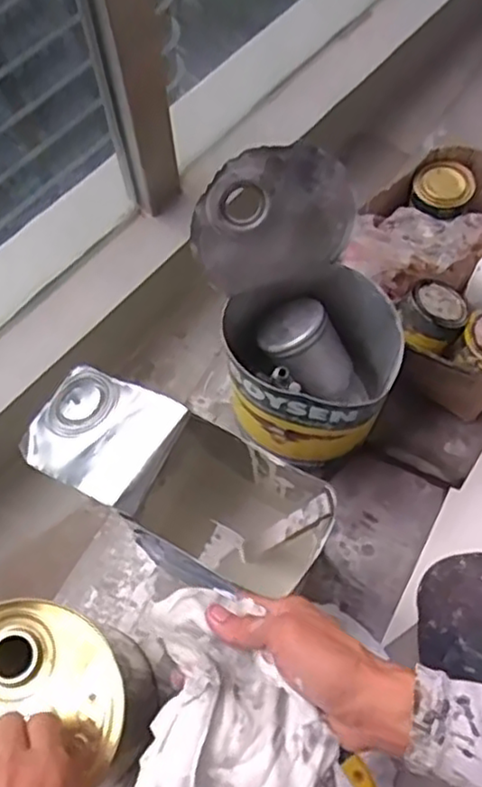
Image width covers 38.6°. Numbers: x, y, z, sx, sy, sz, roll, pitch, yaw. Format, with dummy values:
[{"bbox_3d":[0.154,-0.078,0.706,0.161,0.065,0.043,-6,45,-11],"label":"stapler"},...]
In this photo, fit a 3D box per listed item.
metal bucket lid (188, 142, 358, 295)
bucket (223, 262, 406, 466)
[{"bbox_3d":[0.031,-0.149,0.624,0.149,0.146,0.021,-45,40,24],"label":"metal bucket lid"},{"bbox_3d":[0.072,-0.024,0.714,0.158,0.149,0.152,-1,67,2],"label":"bucket"}]

